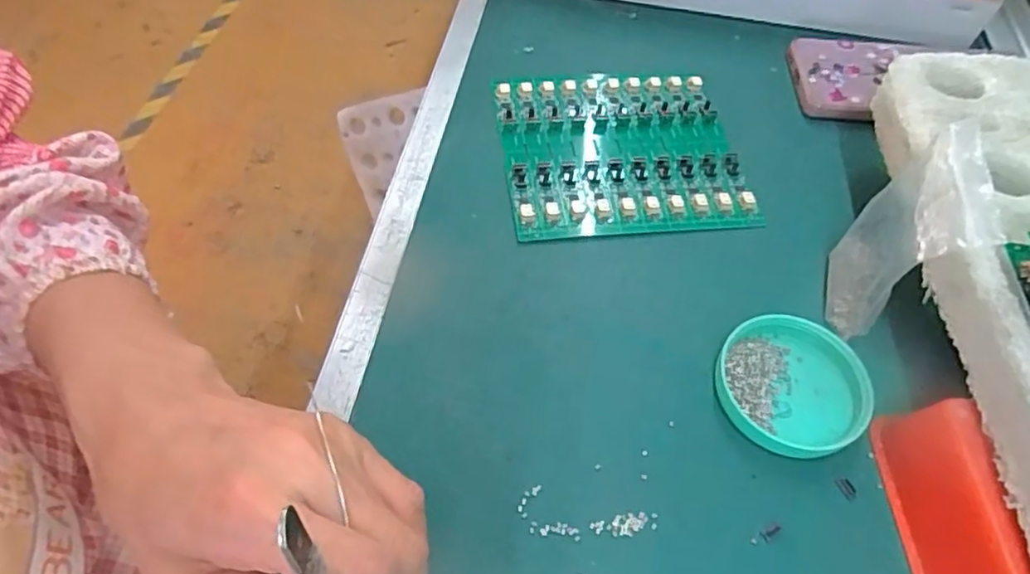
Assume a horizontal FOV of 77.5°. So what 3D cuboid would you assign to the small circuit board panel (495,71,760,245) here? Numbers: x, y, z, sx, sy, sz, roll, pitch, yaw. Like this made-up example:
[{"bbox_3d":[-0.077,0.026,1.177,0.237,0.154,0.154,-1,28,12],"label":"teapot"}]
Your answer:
[{"bbox_3d":[0.062,-0.083,0.382,0.136,0.006,0.126,-4,55,-5],"label":"small circuit board panel"}]

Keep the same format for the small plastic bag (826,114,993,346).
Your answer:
[{"bbox_3d":[0.176,-0.022,0.296,0.026,0.089,0.058,13,55,7],"label":"small plastic bag"}]

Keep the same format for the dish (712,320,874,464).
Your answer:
[{"bbox_3d":[0.127,0.044,0.293,0.065,0.011,0.064,17,56,9],"label":"dish"}]

